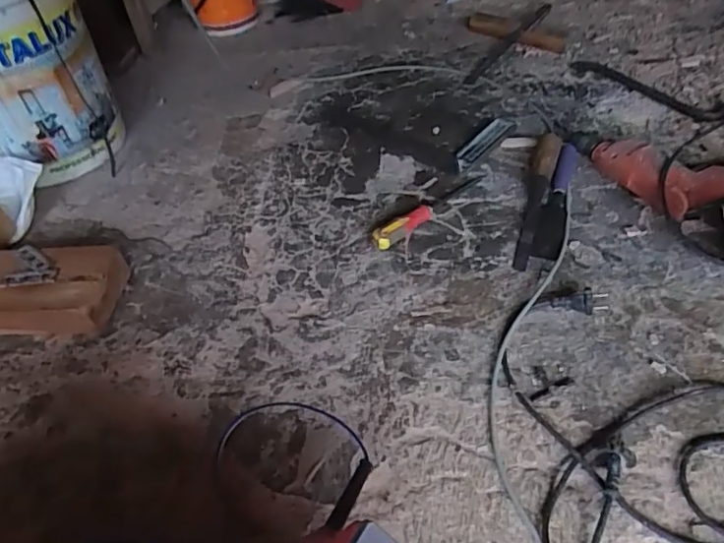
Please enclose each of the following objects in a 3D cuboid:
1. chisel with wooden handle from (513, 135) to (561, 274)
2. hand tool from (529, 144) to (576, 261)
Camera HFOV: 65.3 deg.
[{"bbox_3d":[0.270,-0.117,0.859,0.041,0.039,0.287,9,48,15],"label":"chisel with wooden handle"},{"bbox_3d":[0.295,-0.113,0.861,0.041,0.028,0.245,11,49,17],"label":"hand tool"}]

